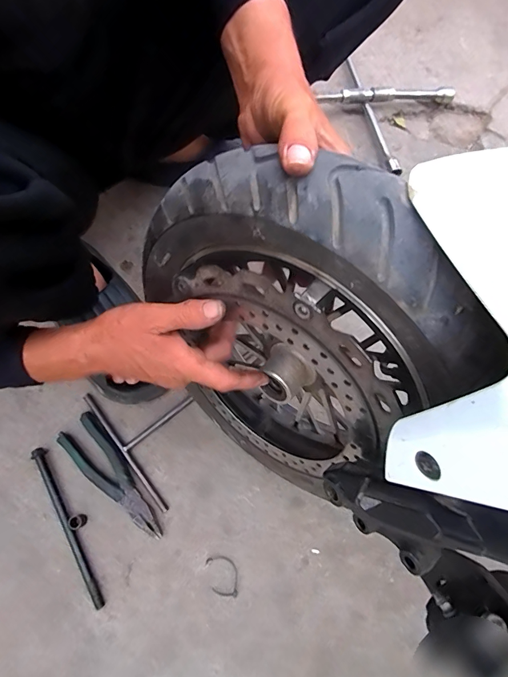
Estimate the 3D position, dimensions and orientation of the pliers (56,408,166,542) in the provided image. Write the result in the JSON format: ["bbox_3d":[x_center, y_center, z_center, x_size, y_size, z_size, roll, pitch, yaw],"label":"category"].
[{"bbox_3d":[-0.187,0.185,0.522,0.054,0.015,0.186,-41,78,-13],"label":"pliers"}]

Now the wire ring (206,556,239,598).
[{"bbox_3d":[-0.038,0.299,0.493,0.035,0.004,0.049,-15,73,-7],"label":"wire ring"}]

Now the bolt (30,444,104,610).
[{"bbox_3d":[-0.241,0.240,0.505,0.014,0.012,0.212,-28,75,-10],"label":"bolt"}]

